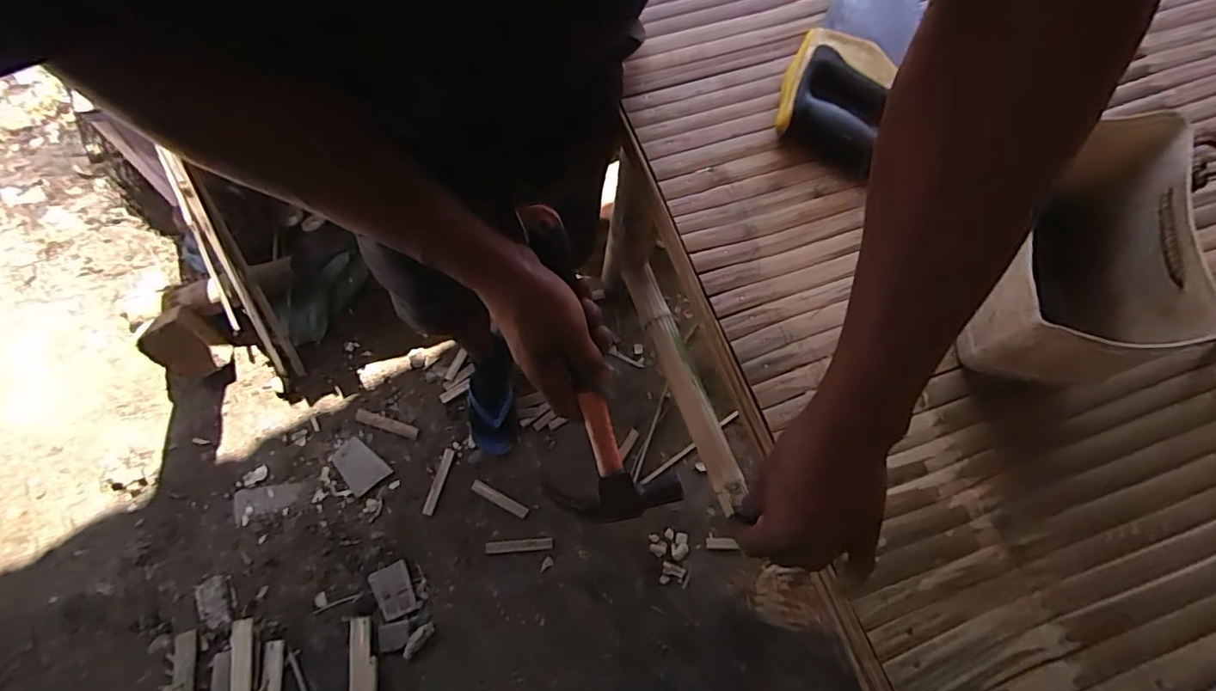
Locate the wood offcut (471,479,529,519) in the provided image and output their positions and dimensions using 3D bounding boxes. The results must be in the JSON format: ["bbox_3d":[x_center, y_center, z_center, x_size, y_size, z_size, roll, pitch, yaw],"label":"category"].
[{"bbox_3d":[-0.231,0.328,1.136,0.130,0.006,0.025,27,73,9],"label":"wood offcut"}]

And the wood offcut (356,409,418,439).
[{"bbox_3d":[-0.488,0.173,1.172,0.144,0.006,0.025,17,72,5],"label":"wood offcut"}]

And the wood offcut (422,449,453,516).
[{"bbox_3d":[-0.365,0.294,1.145,0.020,0.005,0.139,15,72,5],"label":"wood offcut"}]

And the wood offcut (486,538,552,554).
[{"bbox_3d":[-0.185,0.415,1.101,0.136,0.005,0.022,-4,71,-1],"label":"wood offcut"}]

